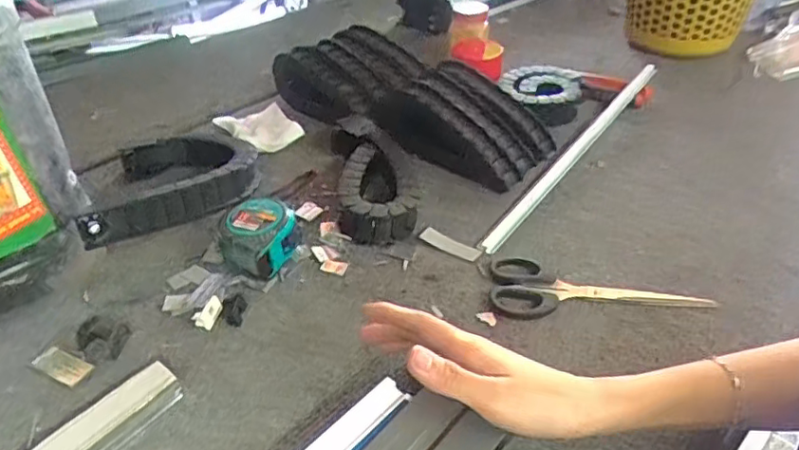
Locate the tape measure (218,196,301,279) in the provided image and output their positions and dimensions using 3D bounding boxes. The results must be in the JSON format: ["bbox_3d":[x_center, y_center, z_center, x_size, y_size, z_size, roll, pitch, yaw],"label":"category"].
[{"bbox_3d":[-0.120,0.011,0.511,0.063,0.042,0.064,8,39,8],"label":"tape measure"}]

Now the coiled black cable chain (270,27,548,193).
[{"bbox_3d":[0.005,-0.136,0.666,0.319,0.073,0.135,21,43,23],"label":"coiled black cable chain"}]

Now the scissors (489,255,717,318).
[{"bbox_3d":[0.160,0.052,0.493,0.172,0.008,0.065,4,39,3],"label":"scissors"}]

